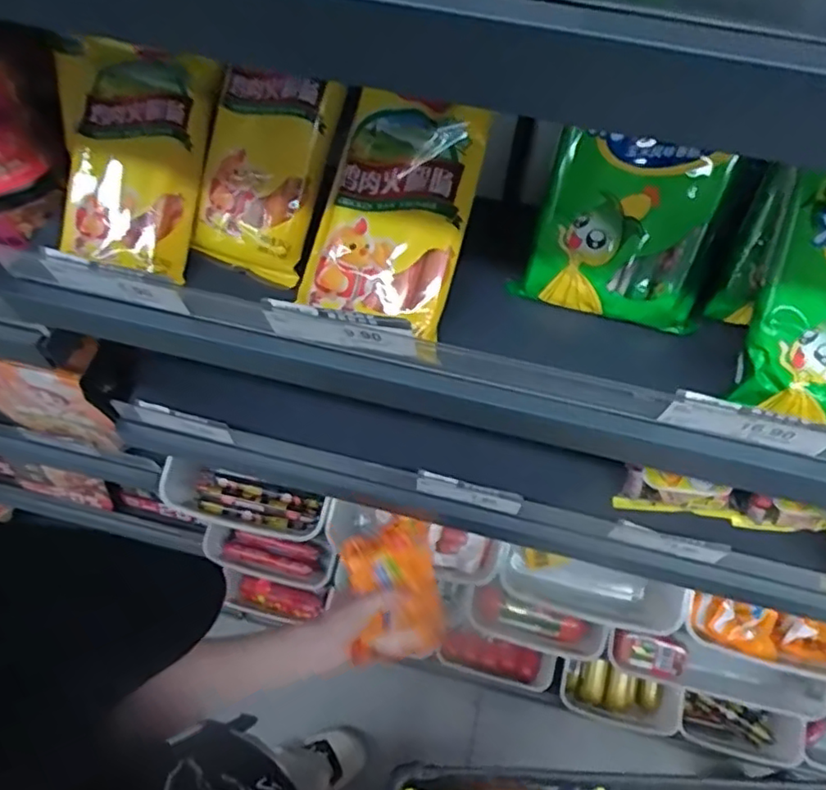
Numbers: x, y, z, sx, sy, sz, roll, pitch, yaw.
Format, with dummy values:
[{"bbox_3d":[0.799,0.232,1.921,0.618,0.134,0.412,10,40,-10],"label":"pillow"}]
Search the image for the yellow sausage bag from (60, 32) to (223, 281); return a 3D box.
[{"bbox_3d":[-0.199,-0.163,0.439,0.106,0.030,0.139,14,99,1],"label":"yellow sausage bag"}]

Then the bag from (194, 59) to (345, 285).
[{"bbox_3d":[-0.105,-0.155,0.450,0.082,0.134,0.032,19,22,8],"label":"bag"}]

